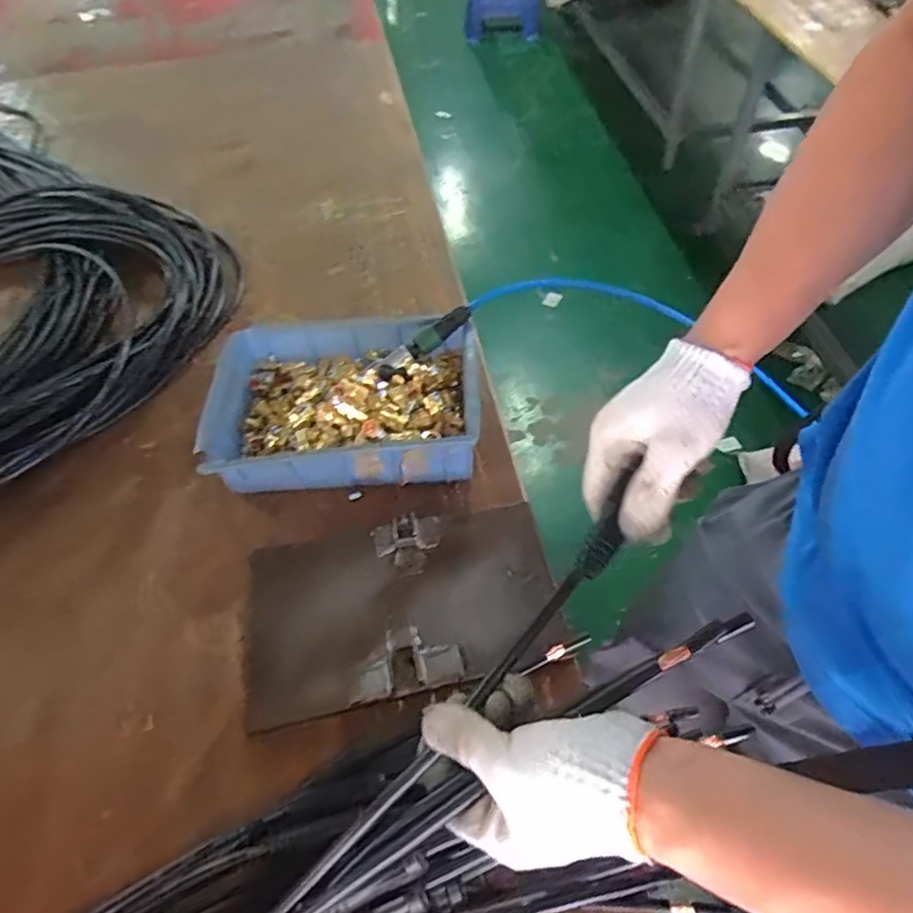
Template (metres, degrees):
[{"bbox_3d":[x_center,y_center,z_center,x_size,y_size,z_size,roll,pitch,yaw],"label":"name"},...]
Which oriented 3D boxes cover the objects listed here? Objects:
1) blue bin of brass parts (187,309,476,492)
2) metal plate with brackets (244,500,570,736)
[{"bbox_3d":[-0.127,-0.067,0.707,0.288,0.079,0.224,-4,54,2],"label":"blue bin of brass parts"},{"bbox_3d":[-0.055,0.140,0.588,0.291,0.022,0.175,-12,54,-3],"label":"metal plate with brackets"}]

